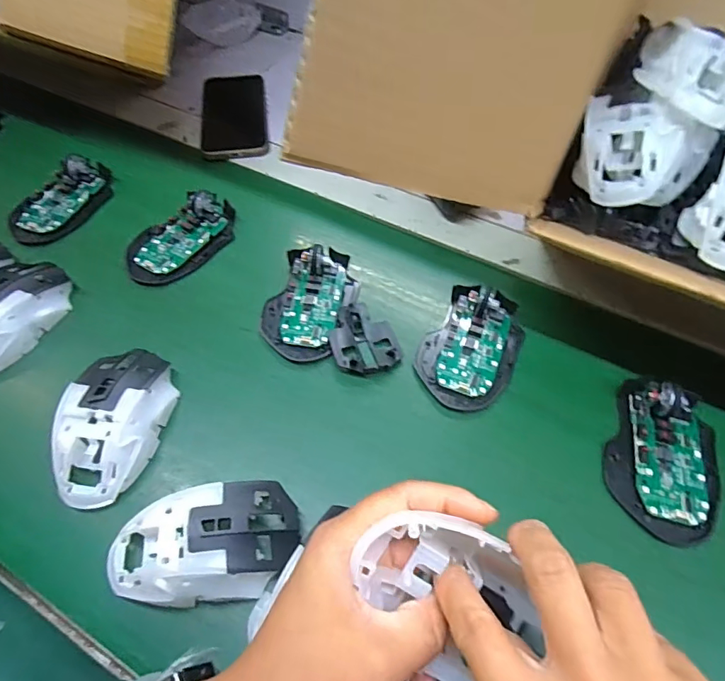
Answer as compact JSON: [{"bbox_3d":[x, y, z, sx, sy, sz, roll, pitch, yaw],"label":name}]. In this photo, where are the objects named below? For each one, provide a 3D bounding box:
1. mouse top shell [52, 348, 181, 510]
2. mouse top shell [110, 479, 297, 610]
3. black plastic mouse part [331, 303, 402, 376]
[{"bbox_3d":[-0.175,0.055,0.333,0.060,0.034,0.111,10,56,6],"label":"mouse top shell"},{"bbox_3d":[-0.096,0.122,0.289,0.111,0.034,0.063,-4,56,-4],"label":"mouse top shell"},{"bbox_3d":[0.000,-0.002,0.389,0.053,0.008,0.067,-13,57,-10],"label":"black plastic mouse part"}]

